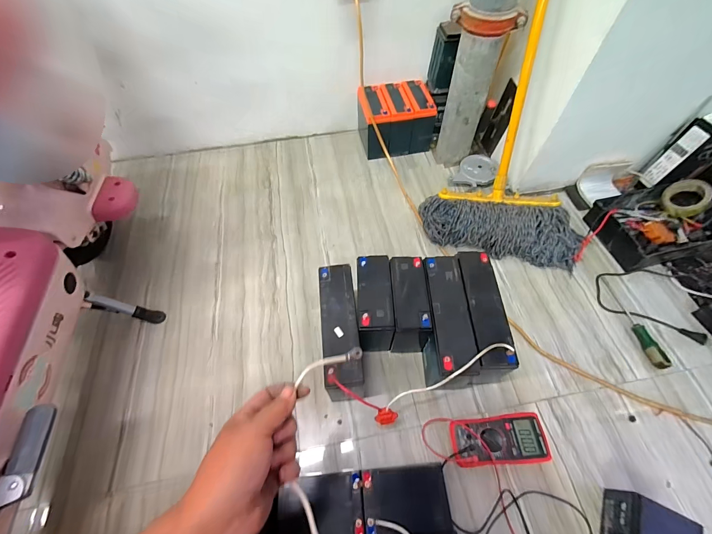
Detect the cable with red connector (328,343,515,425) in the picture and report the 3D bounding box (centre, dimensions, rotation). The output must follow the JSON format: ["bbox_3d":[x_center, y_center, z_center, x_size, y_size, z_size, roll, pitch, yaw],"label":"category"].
[{"bbox_3d":[0.135,0.235,0.611,0.353,0.031,0.115,-10,102,-4],"label":"cable with red connector"}]

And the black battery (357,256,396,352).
[{"bbox_3d":[0.044,0.088,0.754,0.074,0.142,0.175,-2,59,1],"label":"black battery"}]

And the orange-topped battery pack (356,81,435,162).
[{"bbox_3d":[0.139,-0.524,1.137,0.234,0.168,0.195,-12,59,-5],"label":"orange-topped battery pack"}]

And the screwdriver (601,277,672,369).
[{"bbox_3d":[0.704,0.129,0.797,0.027,0.036,0.250,-5,59,-1],"label":"screwdriver"}]

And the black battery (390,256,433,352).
[{"bbox_3d":[0.123,0.096,0.764,0.079,0.173,0.169,-2,59,1],"label":"black battery"}]

